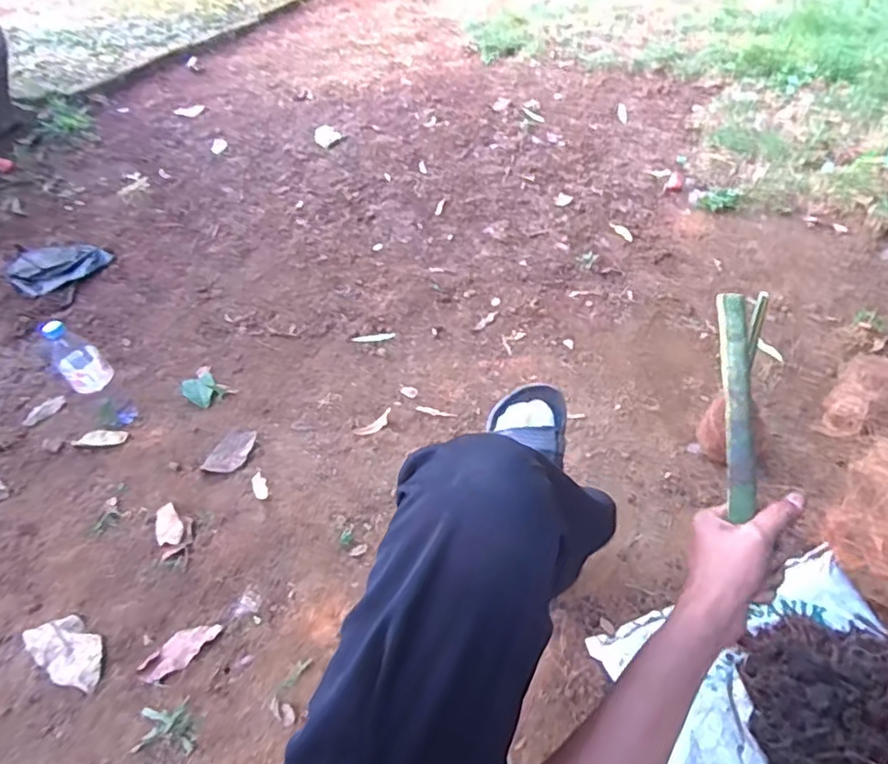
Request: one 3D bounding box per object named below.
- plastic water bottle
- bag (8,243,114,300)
[{"bbox_3d":[-0.646,-0.011,1.120,0.078,0.210,0.087,-35,51,-24],"label":"plastic water bottle"},{"bbox_3d":[-1.005,-0.313,1.600,0.237,0.045,0.190,-36,50,-28],"label":"bag"}]

